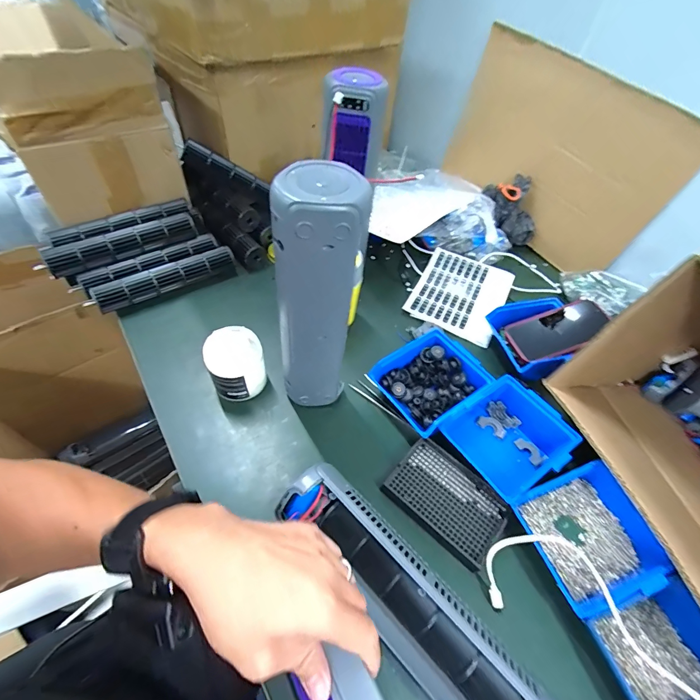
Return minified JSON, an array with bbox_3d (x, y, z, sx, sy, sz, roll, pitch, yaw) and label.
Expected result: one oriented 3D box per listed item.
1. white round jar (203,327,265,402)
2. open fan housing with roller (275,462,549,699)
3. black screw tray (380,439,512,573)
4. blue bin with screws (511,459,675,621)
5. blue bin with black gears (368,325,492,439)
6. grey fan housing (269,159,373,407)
[{"bbox_3d":[-0.158,0.021,0.504,0.072,0.082,0.071,3,52,-4],"label":"white round jar"},{"bbox_3d":[0.056,0.241,0.343,0.302,0.079,0.068,40,59,22],"label":"open fan housing with roller"},{"bbox_3d":[0.118,0.180,0.439,0.133,0.015,0.092,37,58,21],"label":"black screw tray"},{"bbox_3d":[0.268,0.204,0.401,0.140,0.055,0.117,-15,56,-17],"label":"blue bin with screws"},{"bbox_3d":[0.116,0.048,0.515,0.139,0.061,0.117,-28,60,-24],"label":"blue bin with black gears"},{"bbox_3d":[-0.036,-0.033,0.411,0.084,0.316,0.066,-1,53,-7],"label":"grey fan housing"}]

